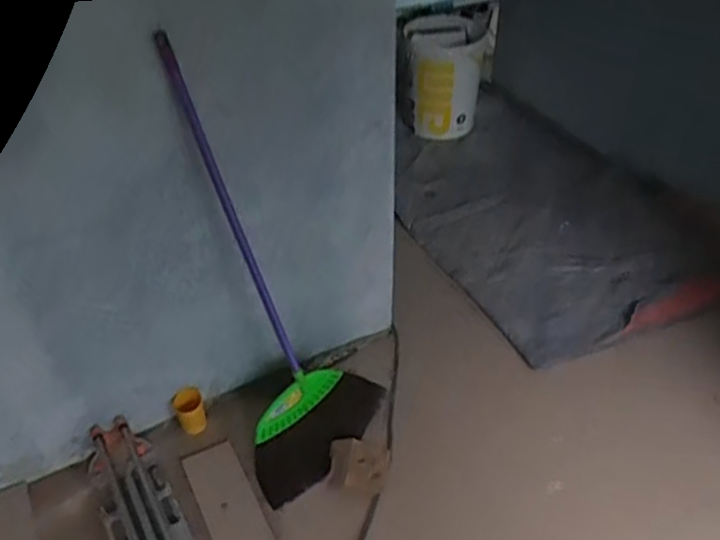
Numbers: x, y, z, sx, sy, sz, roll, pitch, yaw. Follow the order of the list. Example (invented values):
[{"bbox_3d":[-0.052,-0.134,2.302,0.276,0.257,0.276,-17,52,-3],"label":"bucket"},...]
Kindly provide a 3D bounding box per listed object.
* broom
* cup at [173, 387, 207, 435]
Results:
[{"bbox_3d":[-0.182,-0.003,1.449,0.339,0.947,0.150,-30,25,-35],"label":"broom"},{"bbox_3d":[-0.381,0.321,1.635,0.064,0.094,0.056,-16,41,-17],"label":"cup"}]

